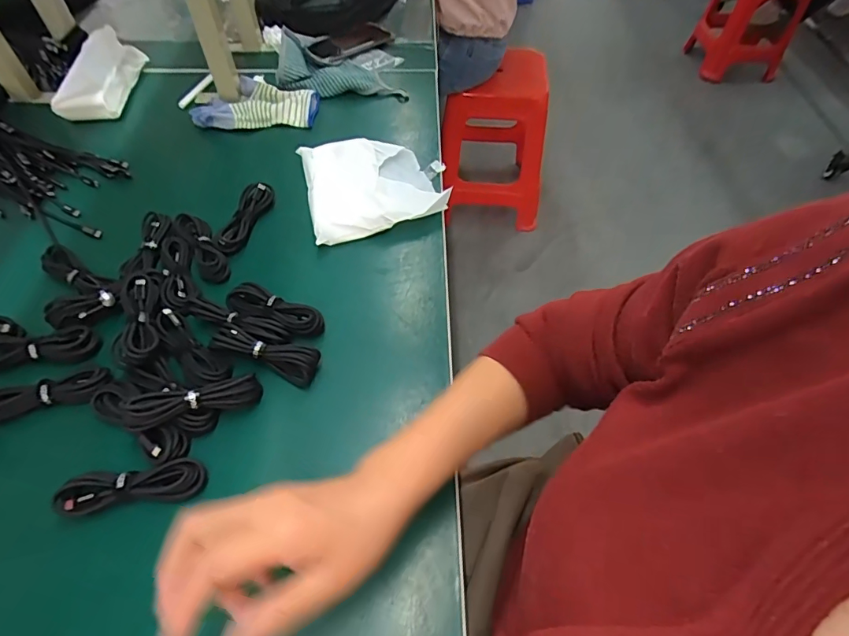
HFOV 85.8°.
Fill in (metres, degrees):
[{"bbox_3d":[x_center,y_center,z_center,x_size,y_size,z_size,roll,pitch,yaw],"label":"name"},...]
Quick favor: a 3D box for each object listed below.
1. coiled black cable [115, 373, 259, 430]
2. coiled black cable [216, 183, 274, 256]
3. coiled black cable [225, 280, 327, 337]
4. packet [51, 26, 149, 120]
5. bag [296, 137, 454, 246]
[{"bbox_3d":[-0.206,0.073,0.409,0.111,0.022,0.029,-8,53,-26],"label":"coiled black cable"},{"bbox_3d":[-0.219,-0.125,0.559,0.033,0.017,0.110,9,55,6],"label":"coiled black cable"},{"bbox_3d":[-0.156,-0.008,0.483,0.110,0.020,0.034,20,57,13],"label":"coiled black cable"},{"bbox_3d":[-0.508,-0.387,0.707,0.086,0.071,0.165,-3,54,-2],"label":"packet"},{"bbox_3d":[-0.063,-0.176,0.601,0.174,0.030,0.174,-11,55,-8],"label":"bag"}]

